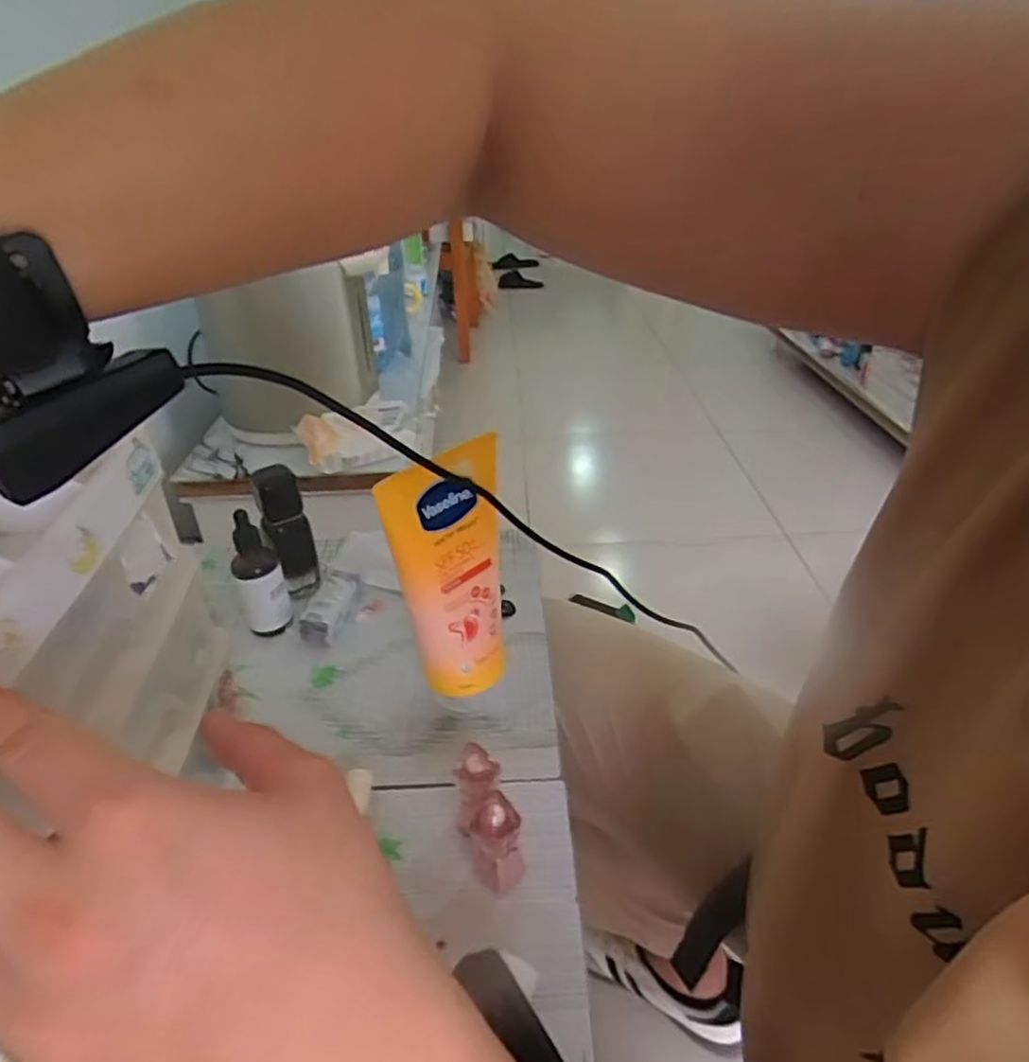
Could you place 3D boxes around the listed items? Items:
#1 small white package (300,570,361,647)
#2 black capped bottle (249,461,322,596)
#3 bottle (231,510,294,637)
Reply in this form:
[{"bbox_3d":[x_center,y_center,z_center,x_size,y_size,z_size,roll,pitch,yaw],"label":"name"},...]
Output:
[{"bbox_3d":[-0.156,0.063,0.583,0.029,0.024,0.077,4,34,9],"label":"small white package"},{"bbox_3d":[-0.194,0.007,0.595,0.036,0.120,0.046,-14,35,-18],"label":"black capped bottle"},{"bbox_3d":[-0.207,0.035,0.556,0.035,0.106,0.027,-14,35,-18],"label":"bottle"}]

